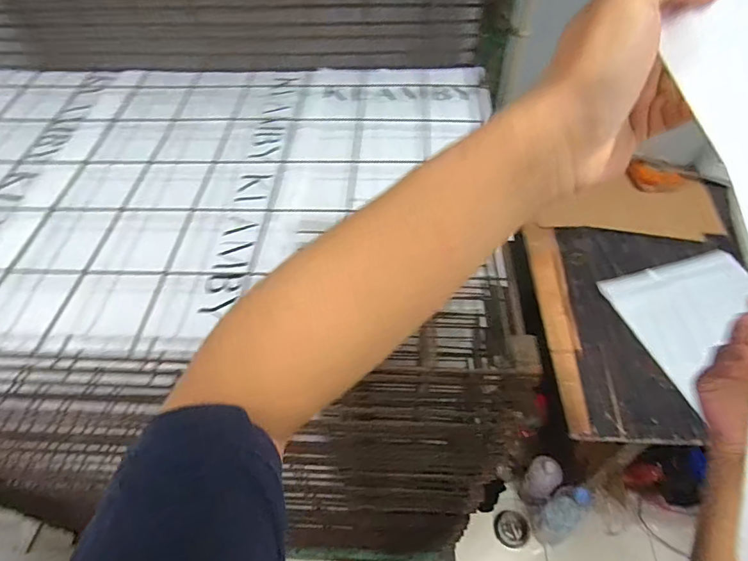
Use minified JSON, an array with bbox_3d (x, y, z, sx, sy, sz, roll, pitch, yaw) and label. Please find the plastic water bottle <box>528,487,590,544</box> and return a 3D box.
[{"bbox_3d":[0.485,0.602,1.199,0.083,0.302,0.091,-1,50,2],"label":"plastic water bottle"}]

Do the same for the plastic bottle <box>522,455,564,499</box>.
[{"bbox_3d":[0.467,0.556,1.290,0.079,0.186,0.068,33,59,26],"label":"plastic bottle"}]

